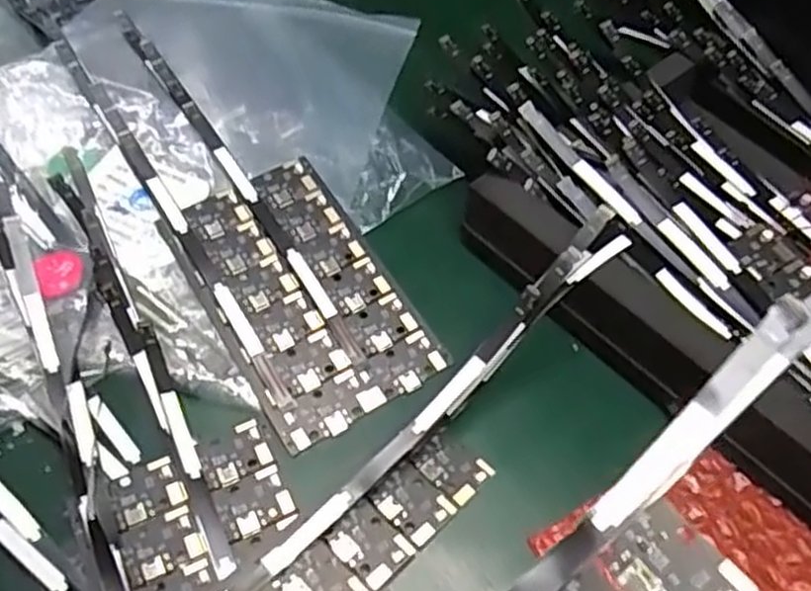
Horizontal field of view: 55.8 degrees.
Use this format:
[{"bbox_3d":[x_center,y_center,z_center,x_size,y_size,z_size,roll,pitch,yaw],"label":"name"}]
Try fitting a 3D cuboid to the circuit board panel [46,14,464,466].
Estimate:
[{"bbox_3d":[-0.084,-0.053,0.371,0.076,0.013,0.266,-27,59,-19],"label":"circuit board panel"}]

